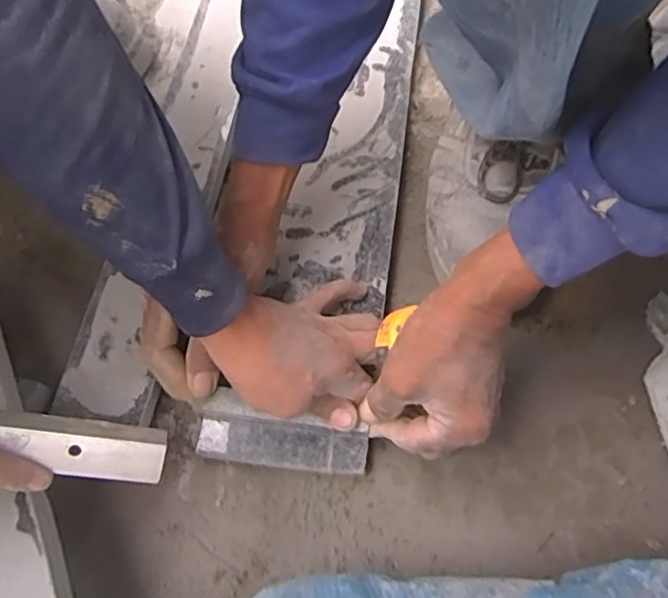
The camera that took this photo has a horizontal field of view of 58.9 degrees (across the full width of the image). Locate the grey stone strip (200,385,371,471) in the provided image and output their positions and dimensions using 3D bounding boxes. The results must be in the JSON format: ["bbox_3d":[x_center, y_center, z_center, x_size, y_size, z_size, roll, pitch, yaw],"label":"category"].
[{"bbox_3d":[-0.036,0.097,0.417,0.117,0.022,0.041,12,67,2],"label":"grey stone strip"}]

